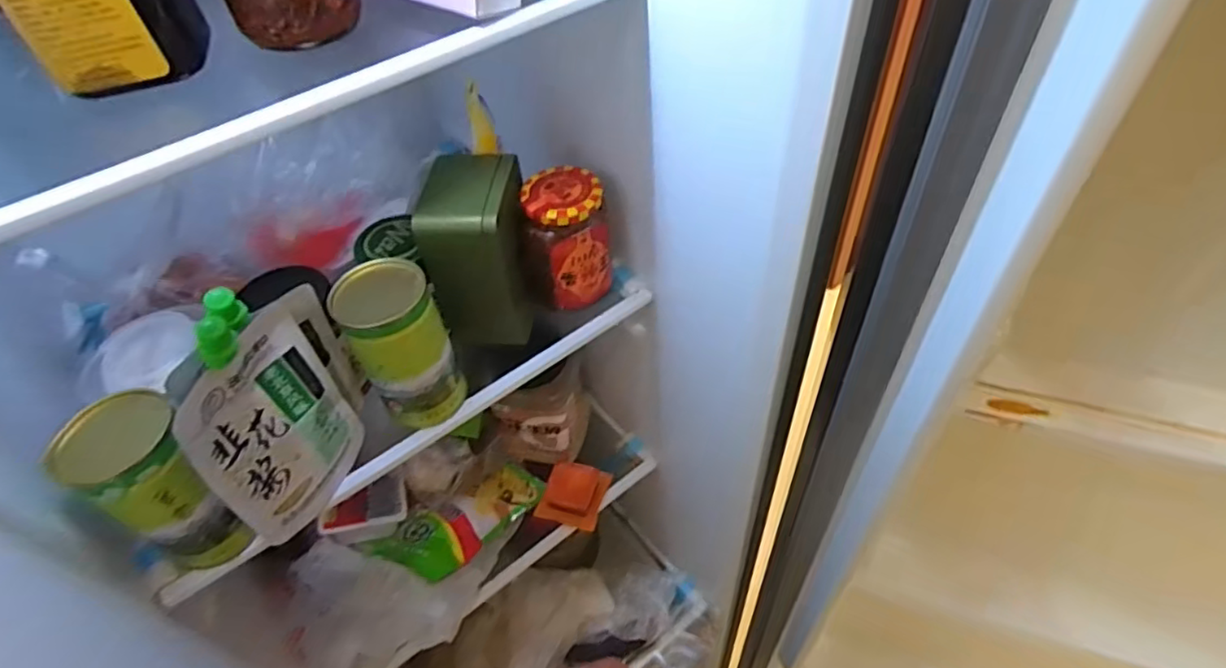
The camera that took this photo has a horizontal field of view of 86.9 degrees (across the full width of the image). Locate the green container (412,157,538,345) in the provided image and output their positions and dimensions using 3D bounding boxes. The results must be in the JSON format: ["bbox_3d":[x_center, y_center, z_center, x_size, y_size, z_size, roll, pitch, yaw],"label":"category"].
[{"bbox_3d":[-0.105,-0.065,0.524,0.068,0.138,0.083,-1,50,4],"label":"green container"}]

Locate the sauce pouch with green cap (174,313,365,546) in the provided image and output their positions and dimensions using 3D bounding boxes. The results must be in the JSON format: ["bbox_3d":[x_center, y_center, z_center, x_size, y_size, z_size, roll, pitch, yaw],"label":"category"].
[{"bbox_3d":[-0.217,0.056,0.411,0.017,0.171,0.099,15,53,17],"label":"sauce pouch with green cap"}]

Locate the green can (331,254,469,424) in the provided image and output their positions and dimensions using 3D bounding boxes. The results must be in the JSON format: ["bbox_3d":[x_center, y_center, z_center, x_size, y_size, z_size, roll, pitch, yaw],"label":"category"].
[{"bbox_3d":[-0.154,0.009,0.479,0.061,0.120,0.059,-2,50,3],"label":"green can"}]

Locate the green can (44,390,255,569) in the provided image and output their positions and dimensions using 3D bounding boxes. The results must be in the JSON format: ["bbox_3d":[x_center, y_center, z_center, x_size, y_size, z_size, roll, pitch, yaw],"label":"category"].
[{"bbox_3d":[-0.287,0.095,0.416,0.069,0.117,0.064,-2,50,3],"label":"green can"}]

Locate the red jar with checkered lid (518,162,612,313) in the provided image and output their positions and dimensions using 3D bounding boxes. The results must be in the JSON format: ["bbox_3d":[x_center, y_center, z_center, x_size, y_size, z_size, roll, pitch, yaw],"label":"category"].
[{"bbox_3d":[-0.040,-0.079,0.544,0.070,0.099,0.060,-8,50,-2],"label":"red jar with checkered lid"}]

